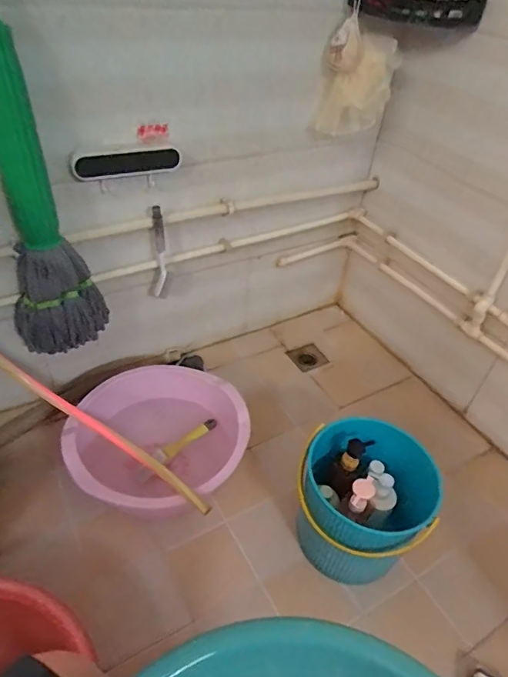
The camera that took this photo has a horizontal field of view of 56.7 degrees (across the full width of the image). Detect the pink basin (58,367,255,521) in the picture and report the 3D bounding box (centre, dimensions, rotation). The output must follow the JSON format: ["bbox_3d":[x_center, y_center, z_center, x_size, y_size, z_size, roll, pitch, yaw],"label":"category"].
[{"bbox_3d":[-0.205,0.224,1.076,0.364,0.137,0.340,4,42,-3],"label":"pink basin"}]

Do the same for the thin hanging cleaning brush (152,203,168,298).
[{"bbox_3d":[-0.231,-0.209,1.146,0.030,0.234,0.034,-1,42,-8],"label":"thin hanging cleaning brush"}]

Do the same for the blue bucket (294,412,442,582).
[{"bbox_3d":[0.206,0.342,0.939,0.251,0.265,0.229,13,42,7],"label":"blue bucket"}]

